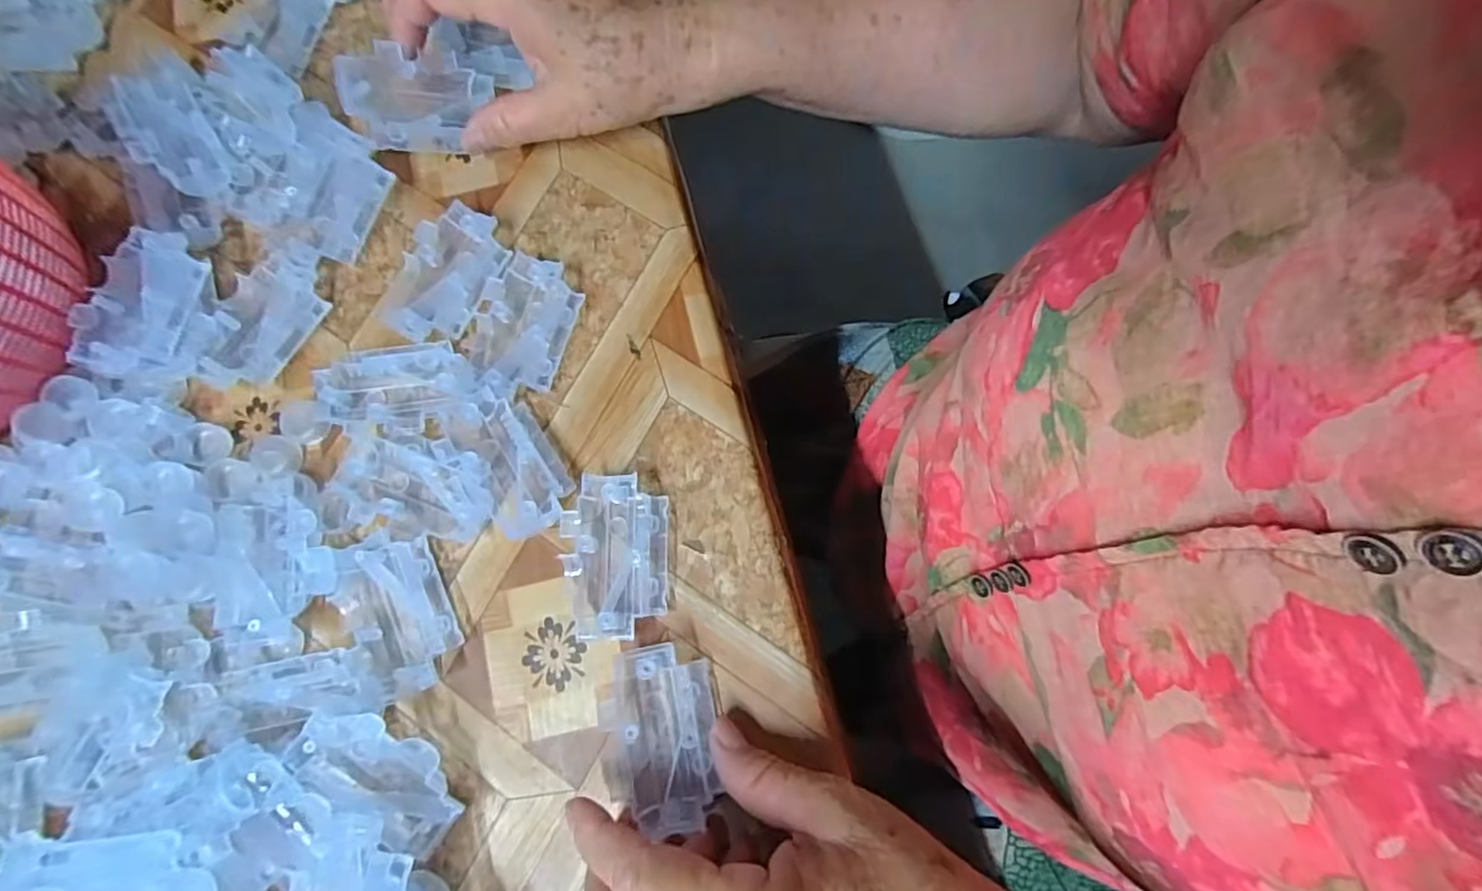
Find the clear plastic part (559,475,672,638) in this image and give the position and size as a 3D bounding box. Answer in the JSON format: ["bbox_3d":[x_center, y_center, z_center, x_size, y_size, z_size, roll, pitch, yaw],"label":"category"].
[{"bbox_3d":[-0.053,0.047,0.277,0.042,0.013,0.068,-2,76,1],"label":"clear plastic part"}]

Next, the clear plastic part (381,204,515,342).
[{"bbox_3d":[-0.142,-0.082,0.309,0.040,0.013,0.067,30,79,9],"label":"clear plastic part"}]

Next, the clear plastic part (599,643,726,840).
[{"bbox_3d":[-0.033,0.116,0.258,0.044,0.020,0.066,-8,76,0],"label":"clear plastic part"}]

